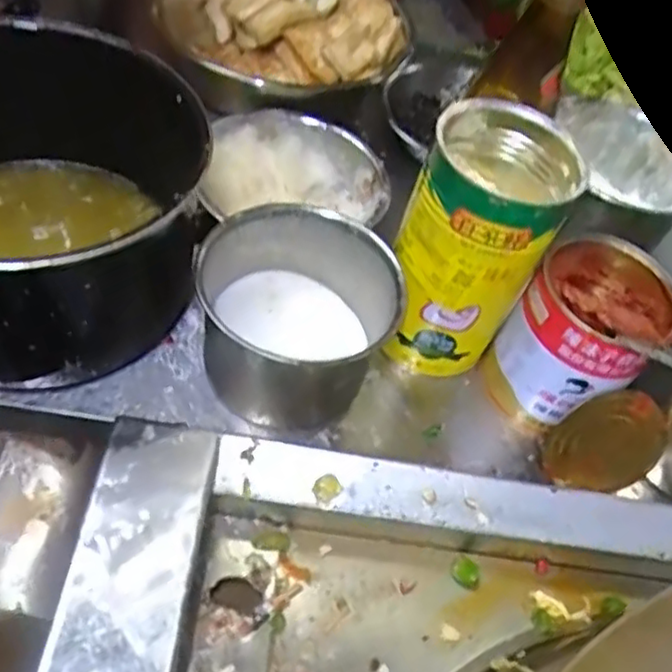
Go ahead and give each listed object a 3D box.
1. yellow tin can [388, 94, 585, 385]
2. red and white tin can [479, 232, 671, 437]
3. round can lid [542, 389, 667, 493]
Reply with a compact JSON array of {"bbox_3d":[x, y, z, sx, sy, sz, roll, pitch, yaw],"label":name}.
[{"bbox_3d":[0.097,-0.058,0.491,0.089,0.190,0.095,7,52,-9],"label":"yellow tin can"},{"bbox_3d":[0.174,0.005,0.502,0.102,0.122,0.090,-33,68,-33],"label":"red and white tin can"},{"bbox_3d":[0.190,0.075,0.480,0.085,0.080,0.008,5,28,-6],"label":"round can lid"}]

